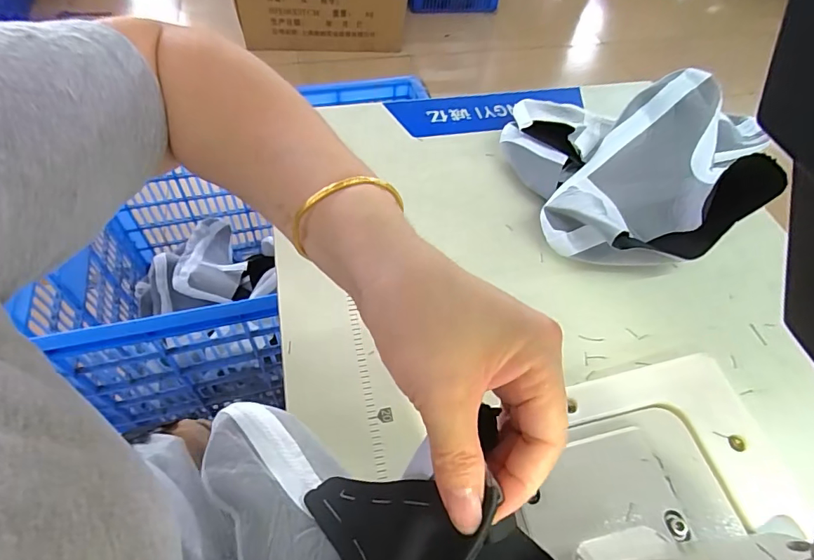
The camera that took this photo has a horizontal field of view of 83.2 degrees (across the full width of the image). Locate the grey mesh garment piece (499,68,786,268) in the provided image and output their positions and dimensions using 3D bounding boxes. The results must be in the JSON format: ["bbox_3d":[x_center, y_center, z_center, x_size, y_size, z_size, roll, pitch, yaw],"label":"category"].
[{"bbox_3d":[0.240,-0.130,0.483,0.237,0.081,0.246,-8,56,-10],"label":"grey mesh garment piece"}]

